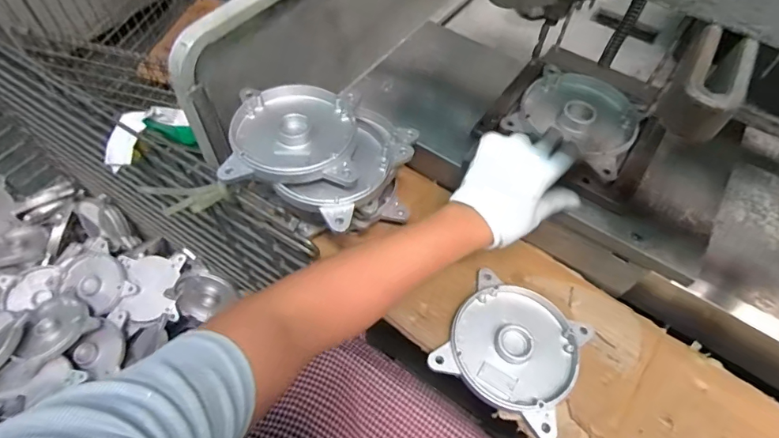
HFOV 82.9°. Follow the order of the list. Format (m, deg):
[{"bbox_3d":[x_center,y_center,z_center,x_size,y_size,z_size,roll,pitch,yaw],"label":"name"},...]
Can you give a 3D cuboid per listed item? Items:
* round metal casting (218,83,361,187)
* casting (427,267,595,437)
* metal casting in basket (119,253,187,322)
[{"bbox_3d":[-0.109,-0.103,0.509,0.137,0.032,0.145,0,58,-2],"label":"round metal casting"},{"bbox_3d":[0.141,0.145,0.503,0.141,0.020,0.143,31,62,16],"label":"casting"},{"bbox_3d":[-0.500,0.145,0.929,0.120,0.027,0.140,-4,58,-5],"label":"metal casting in basket"}]

